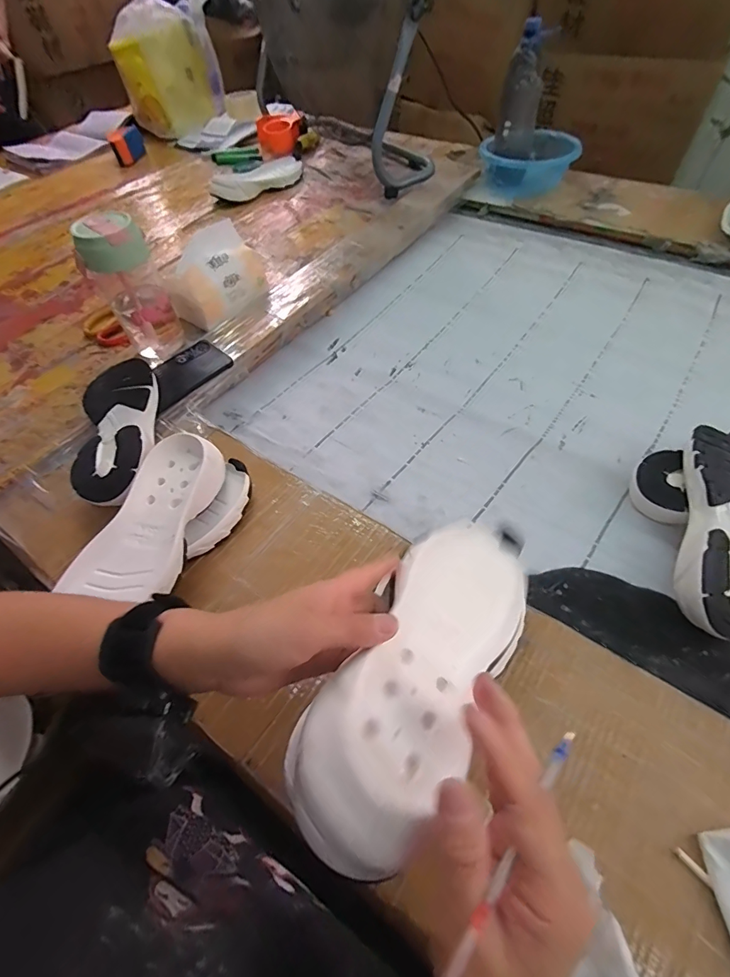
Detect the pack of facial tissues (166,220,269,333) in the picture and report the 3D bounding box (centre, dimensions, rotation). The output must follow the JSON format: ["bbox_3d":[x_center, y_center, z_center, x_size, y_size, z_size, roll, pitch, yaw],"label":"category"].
[{"bbox_3d":[-0.246,-0.345,0.689,0.101,0.106,0.143,22,59,17],"label":"pack of facial tissues"}]

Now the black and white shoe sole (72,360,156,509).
[{"bbox_3d":[-0.319,-0.084,0.550,0.097,0.042,0.255,-15,56,-8],"label":"black and white shoe sole"}]

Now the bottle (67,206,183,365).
[{"bbox_3d":[-0.341,-0.296,0.618,0.094,0.187,0.090,-22,58,-13],"label":"bottle"}]

